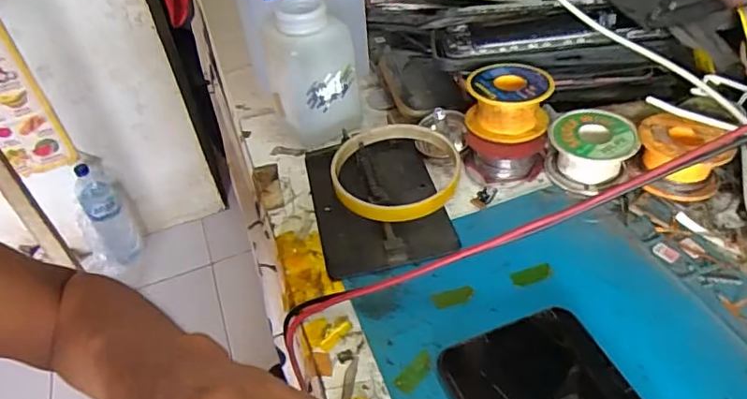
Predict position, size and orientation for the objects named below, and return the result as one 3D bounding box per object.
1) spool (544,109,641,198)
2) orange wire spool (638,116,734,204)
[{"bbox_3d":[0.141,-0.030,0.360,0.050,0.033,0.051,-4,44,4],"label":"spool"},{"bbox_3d":[0.187,-0.028,0.344,0.044,0.036,0.046,-4,44,4],"label":"orange wire spool"}]

